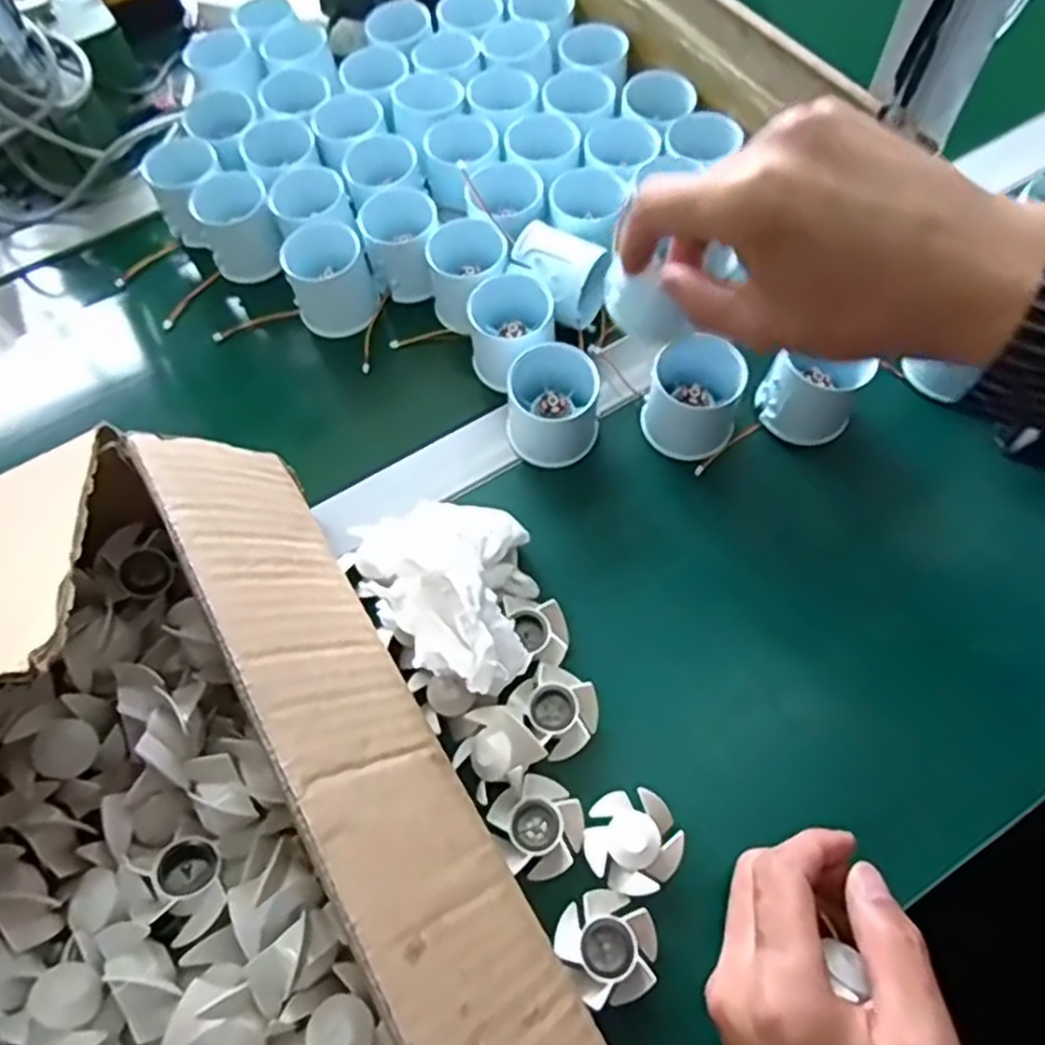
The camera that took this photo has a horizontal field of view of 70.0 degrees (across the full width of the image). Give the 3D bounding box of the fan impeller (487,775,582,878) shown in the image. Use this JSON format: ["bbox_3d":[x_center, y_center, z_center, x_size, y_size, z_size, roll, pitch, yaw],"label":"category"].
[{"bbox_3d":[0.008,0.143,0.352,0.041,0.021,0.042,-1,63,3],"label":"fan impeller"}]

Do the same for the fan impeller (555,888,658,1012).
[{"bbox_3d":[0.038,0.187,0.329,0.041,0.017,0.043,-1,63,3],"label":"fan impeller"}]

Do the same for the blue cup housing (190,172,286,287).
[{"bbox_3d":[-0.197,-0.208,0.521,0.051,0.057,0.060,-25,65,-9],"label":"blue cup housing"}]

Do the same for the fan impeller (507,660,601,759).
[{"bbox_3d":[0.018,0.093,0.375,0.041,0.017,0.042,-41,68,-15],"label":"fan impeller"}]

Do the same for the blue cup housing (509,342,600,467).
[{"bbox_3d":[0.018,-0.069,0.435,0.052,0.052,0.049,-3,63,2],"label":"blue cup housing"}]

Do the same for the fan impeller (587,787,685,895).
[{"bbox_3d":[0.051,0.148,0.348,0.042,0.018,0.044,-1,63,3],"label":"fan impeller"}]

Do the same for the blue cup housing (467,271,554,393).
[{"bbox_3d":[-0.007,-0.120,0.464,0.053,0.043,0.057,-28,65,-10],"label":"blue cup housing"}]

